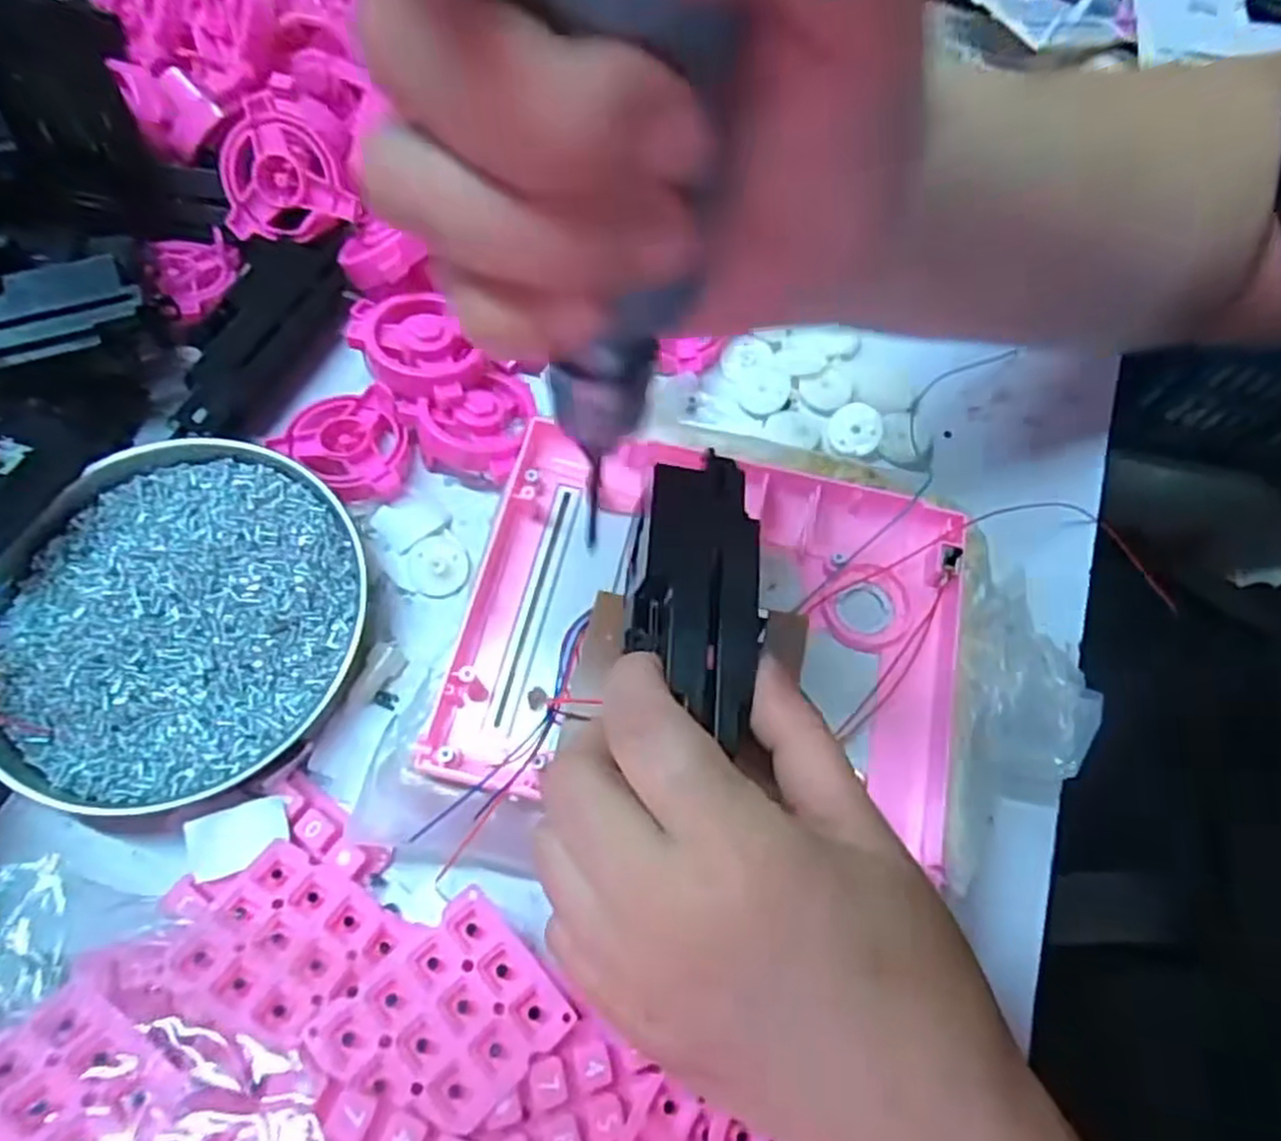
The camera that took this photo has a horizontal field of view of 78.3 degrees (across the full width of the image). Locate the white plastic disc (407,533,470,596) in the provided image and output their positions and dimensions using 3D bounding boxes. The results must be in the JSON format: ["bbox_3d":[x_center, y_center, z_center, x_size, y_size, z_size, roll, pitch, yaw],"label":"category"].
[{"bbox_3d":[-0.079,-0.002,0.309,0.023,0.006,0.023,1,67,-3],"label":"white plastic disc"}]

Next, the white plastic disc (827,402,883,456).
[{"bbox_3d":[0.092,-0.060,0.336,0.022,0.004,0.022,0,89,8],"label":"white plastic disc"}]

